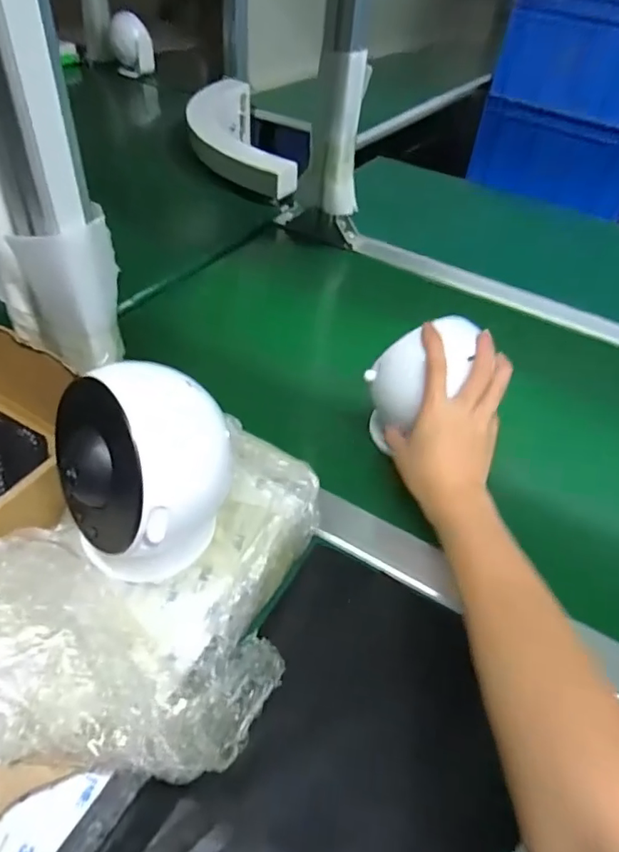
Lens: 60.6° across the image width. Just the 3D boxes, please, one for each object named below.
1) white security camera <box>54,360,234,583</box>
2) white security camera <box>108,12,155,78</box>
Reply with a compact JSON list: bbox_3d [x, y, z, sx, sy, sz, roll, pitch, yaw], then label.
[{"bbox_3d":[-0.094,0.031,0.306,0.077,0.123,0.079,4,44,-3],"label":"white security camera"},{"bbox_3d":[-0.463,-0.990,1.370,0.105,0.126,0.115,-9,46,-16],"label":"white security camera"}]

